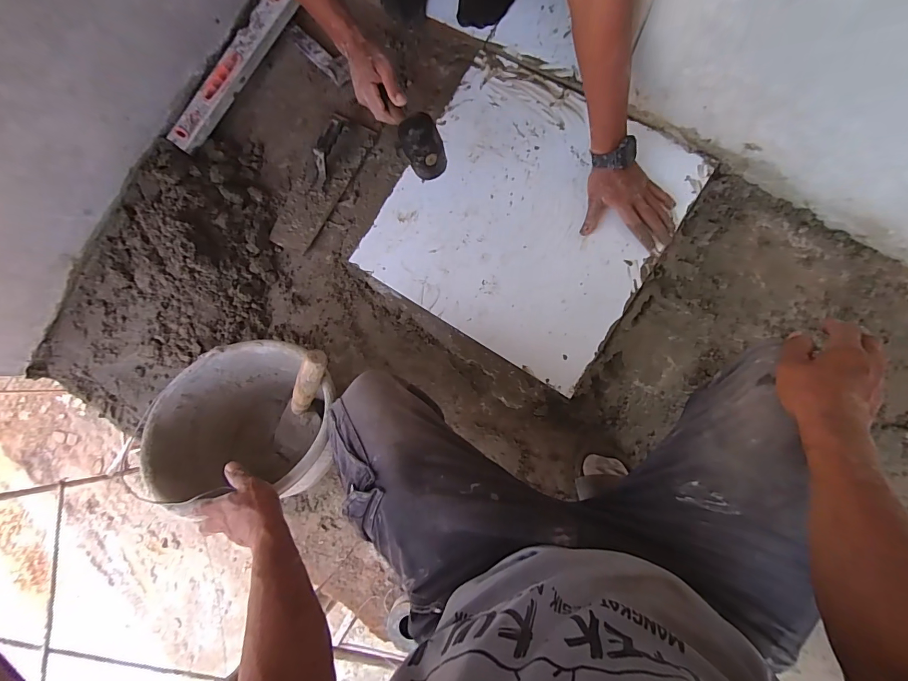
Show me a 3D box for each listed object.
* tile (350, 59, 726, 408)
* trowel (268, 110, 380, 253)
[{"bbox_3d":[0.132,-0.232,0.738,0.481,0.012,0.486,32,90,9],"label":"tile"},{"bbox_3d":[-0.282,-0.318,0.798,0.097,0.063,0.283,32,90,9],"label":"trowel"}]

